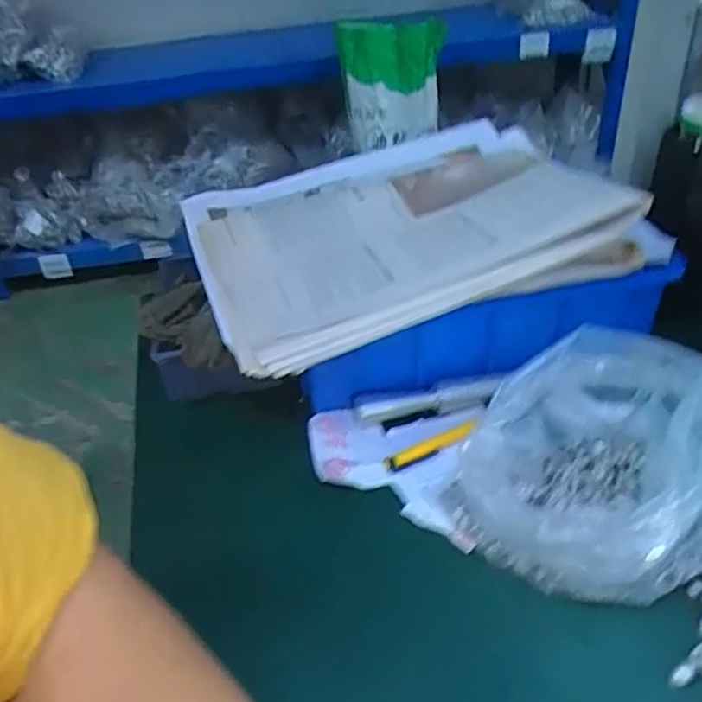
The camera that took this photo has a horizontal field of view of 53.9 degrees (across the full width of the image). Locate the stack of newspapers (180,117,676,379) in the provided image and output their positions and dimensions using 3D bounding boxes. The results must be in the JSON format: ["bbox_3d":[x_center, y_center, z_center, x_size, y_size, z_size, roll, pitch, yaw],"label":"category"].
[{"bbox_3d":[0.034,-0.099,0.546,0.308,0.051,0.261,-21,37,-7],"label":"stack of newspapers"}]

